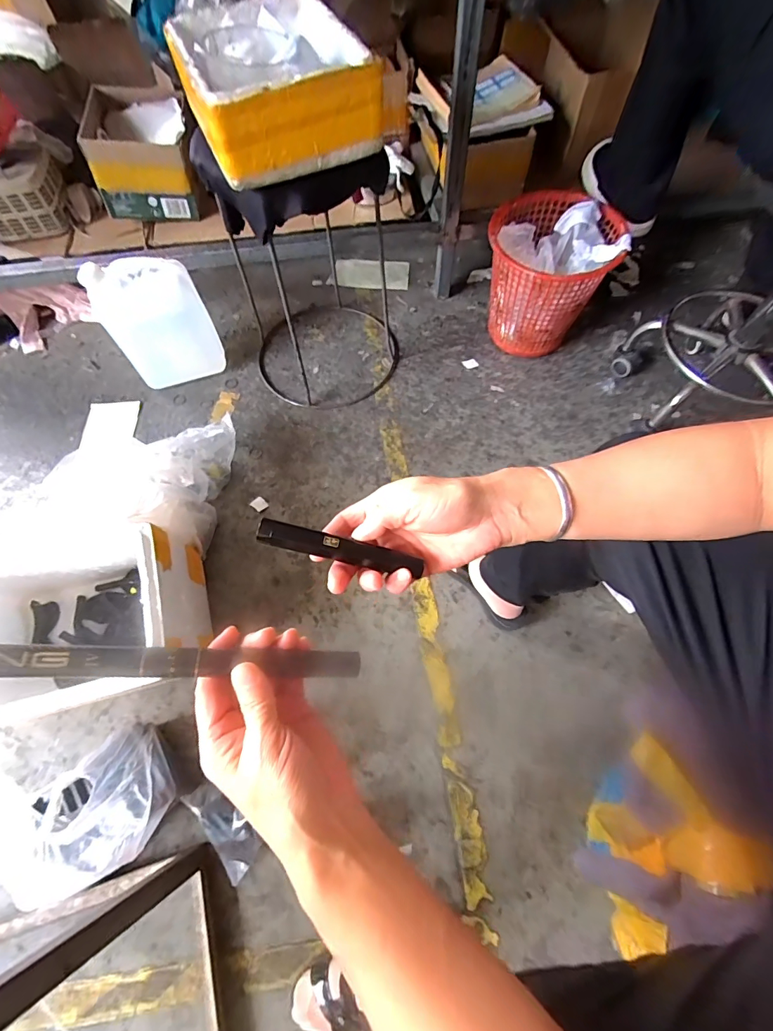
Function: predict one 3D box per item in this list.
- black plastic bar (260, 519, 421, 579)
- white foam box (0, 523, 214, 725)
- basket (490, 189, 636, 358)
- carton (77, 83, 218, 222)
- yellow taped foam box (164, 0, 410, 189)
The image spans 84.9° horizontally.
[{"bbox_3d":[-0.034,0.025,0.320,0.124,0.011,0.016,14,65,-9],"label":"black plastic bar"},{"bbox_3d":[-0.478,0.186,0.681,0.333,0.218,0.251,-18,66,-7],"label":"white foam box"},{"bbox_3d":[0.366,-0.548,1.012,0.272,0.280,0.267,8,66,5],"label":"basket"},{"bbox_3d":[-0.588,-0.921,1.072,0.243,0.177,0.332,-6,65,-1],"label":"carton"},{"bbox_3d":[-0.162,-0.617,0.603,0.229,0.106,0.271,-22,67,-9],"label":"yellow taped foam box"}]

